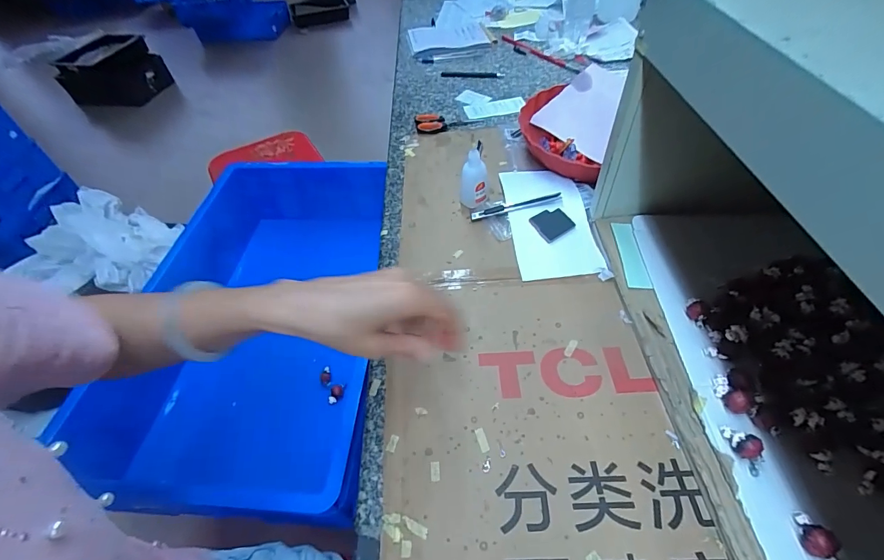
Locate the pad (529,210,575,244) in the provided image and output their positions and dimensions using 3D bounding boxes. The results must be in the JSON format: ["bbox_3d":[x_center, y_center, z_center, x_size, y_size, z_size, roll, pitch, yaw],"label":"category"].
[{"bbox_3d":[0.144,-0.074,0.521,0.045,0.004,0.044,-31,68,-14],"label":"pad"}]

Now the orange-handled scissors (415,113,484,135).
[{"bbox_3d":[0.012,-0.283,0.717,0.118,0.011,0.065,-3,49,3],"label":"orange-handled scissors"}]

